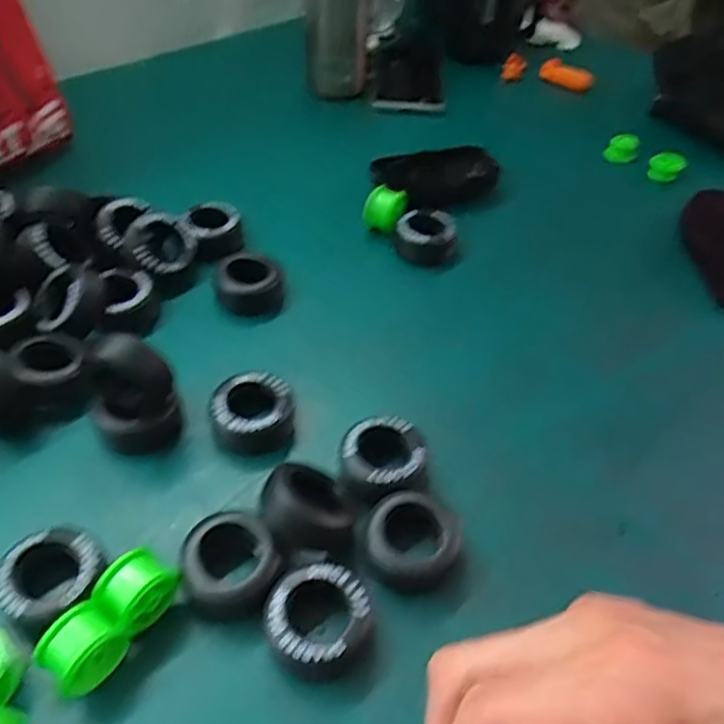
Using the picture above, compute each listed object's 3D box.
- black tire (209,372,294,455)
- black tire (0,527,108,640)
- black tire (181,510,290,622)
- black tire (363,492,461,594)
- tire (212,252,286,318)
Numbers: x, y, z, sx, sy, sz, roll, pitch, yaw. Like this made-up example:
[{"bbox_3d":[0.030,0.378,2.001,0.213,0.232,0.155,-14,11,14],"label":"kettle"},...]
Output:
[{"bbox_3d":[-0.065,0.029,0.397,0.046,0.026,0.042,-1,47,-5],"label":"black tire"},{"bbox_3d":[-0.147,0.107,0.320,0.046,0.029,0.046,31,52,23],"label":"black tire"},{"bbox_3d":[-0.064,0.102,0.328,0.046,0.026,0.048,2,46,-2],"label":"black tire"},{"bbox_3d":[0.025,0.093,0.344,0.047,0.020,0.045,2,46,-2],"label":"black tire"},{"bbox_3d":[-0.080,-0.056,0.477,0.046,0.027,0.044,2,46,-2],"label":"tire"}]

